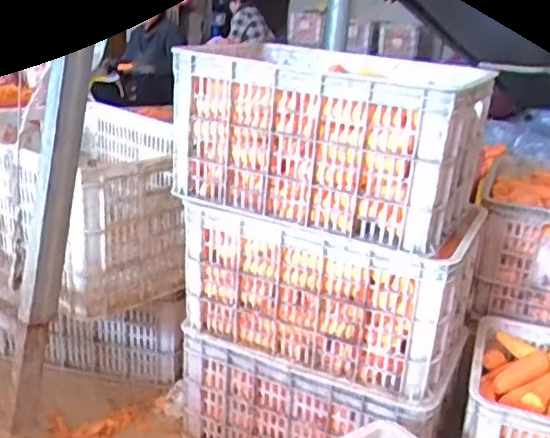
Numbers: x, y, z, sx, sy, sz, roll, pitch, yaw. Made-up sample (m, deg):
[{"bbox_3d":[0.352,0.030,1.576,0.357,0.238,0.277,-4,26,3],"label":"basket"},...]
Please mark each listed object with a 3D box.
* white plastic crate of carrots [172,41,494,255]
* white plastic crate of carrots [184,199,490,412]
[{"bbox_3d":[0.109,-0.158,1.162,0.515,0.266,0.342,13,20,27],"label":"white plastic crate of carrots"},{"bbox_3d":[0.113,0.119,1.226,0.508,0.276,0.296,12,20,26],"label":"white plastic crate of carrots"}]

